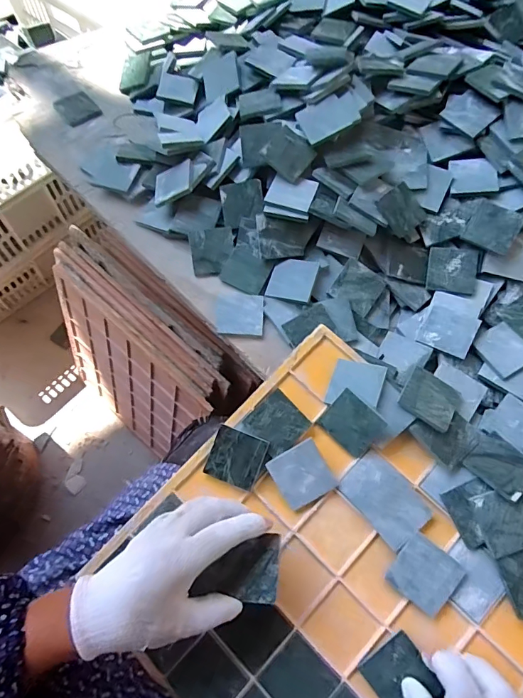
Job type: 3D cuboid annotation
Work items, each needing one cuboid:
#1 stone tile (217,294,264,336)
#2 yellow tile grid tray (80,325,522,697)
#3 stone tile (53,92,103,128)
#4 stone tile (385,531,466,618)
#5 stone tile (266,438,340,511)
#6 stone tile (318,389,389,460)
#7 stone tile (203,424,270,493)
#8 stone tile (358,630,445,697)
[{"bbox_3d":[-0.022,-0.038,0.471,0.049,0.010,0.047,3,65,-2],"label":"stone tile"},{"bbox_3d":[0.064,0.191,0.368,0.316,0.023,0.309,42,82,16],"label":"yellow tile grid tray"},{"bbox_3d":[-0.245,-0.319,0.576,0.048,0.006,0.045,-41,90,-22],"label":"stone tile"},{"bbox_3d":[0.137,0.188,0.362,0.049,0.004,0.048,35,81,14],"label":"stone tile"},{"bbox_3d":[0.037,0.115,0.394,0.048,0.005,0.052,-31,89,8],"label":"stone tile"},{"bbox_3d":[0.082,0.068,0.390,0.049,0.048,0.005,43,32,17],"label":"stone tile"},{"bbox_3d":[-0.024,0.101,0.404,0.049,0.005,0.049,20,84,13],"label":"stone tile"},{"bbox_3d":[0.110,0.258,0.340,0.047,0.004,0.046,-42,62,0],"label":"stone tile"}]

